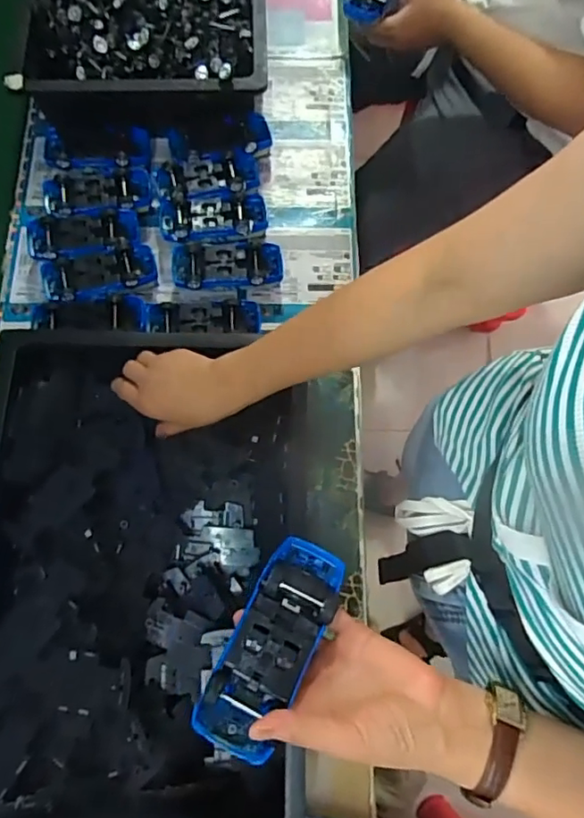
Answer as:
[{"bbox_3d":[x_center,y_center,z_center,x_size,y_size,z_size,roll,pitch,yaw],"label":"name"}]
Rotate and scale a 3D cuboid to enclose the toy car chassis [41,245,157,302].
[{"bbox_3d":[-0.228,-0.155,0.653,0.130,0.043,0.063,-17,74,-4],"label":"toy car chassis"}]

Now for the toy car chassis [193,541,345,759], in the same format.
[{"bbox_3d":[-0.012,0.151,0.356,0.051,0.026,0.132,27,65,9],"label":"toy car chassis"}]

